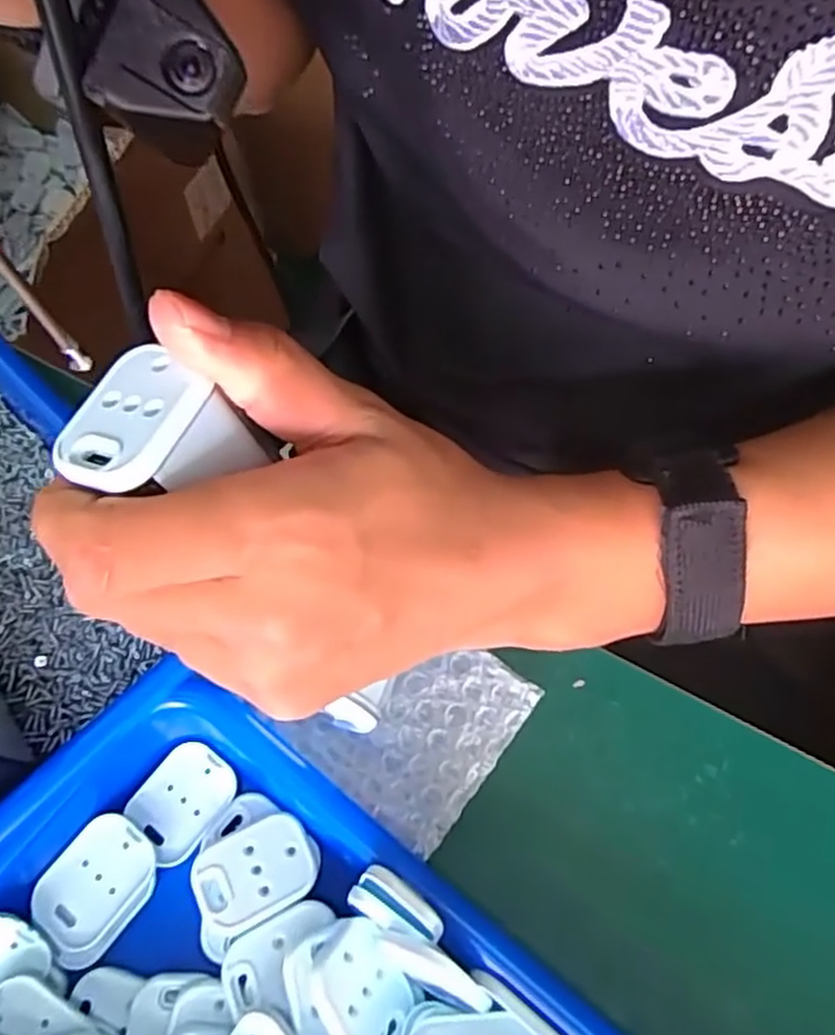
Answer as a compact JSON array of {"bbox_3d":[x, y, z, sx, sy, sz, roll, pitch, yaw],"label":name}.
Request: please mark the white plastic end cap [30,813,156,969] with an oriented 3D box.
[{"bbox_3d":[-0.110,0.127,0.250,0.033,0.007,0.043,31,70,10],"label":"white plastic end cap"}]

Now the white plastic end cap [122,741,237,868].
[{"bbox_3d":[-0.085,0.102,0.263,0.030,0.007,0.037,36,71,12],"label":"white plastic end cap"}]

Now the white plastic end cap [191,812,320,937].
[{"bbox_3d":[-0.055,0.120,0.246,0.039,0.007,0.029,-23,70,-11],"label":"white plastic end cap"}]

